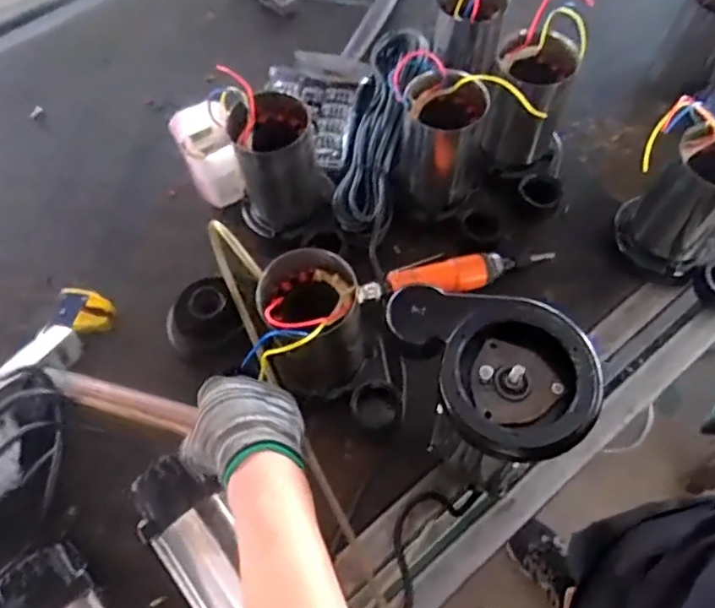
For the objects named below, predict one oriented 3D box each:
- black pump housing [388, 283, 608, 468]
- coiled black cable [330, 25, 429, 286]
[{"bbox_3d":[0.109,0.040,0.452,0.118,0.032,0.158,-26,65,-11],"label":"black pump housing"},{"bbox_3d":[0.032,-0.223,0.789,0.090,0.051,0.385,9,64,7],"label":"coiled black cable"}]

